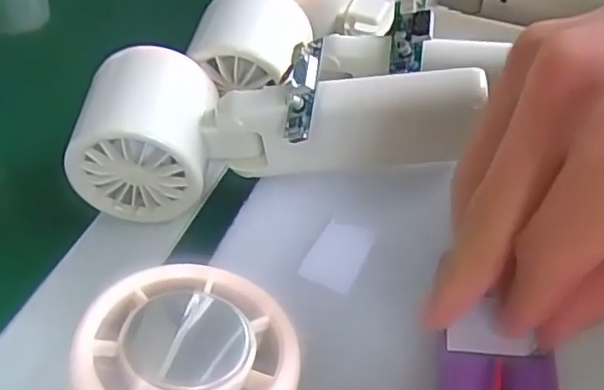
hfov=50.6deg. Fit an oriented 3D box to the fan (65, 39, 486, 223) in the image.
[{"bbox_3d":[-0.010,-0.029,0.264,0.162,0.052,0.052,0,46,2],"label":"fan"}]

